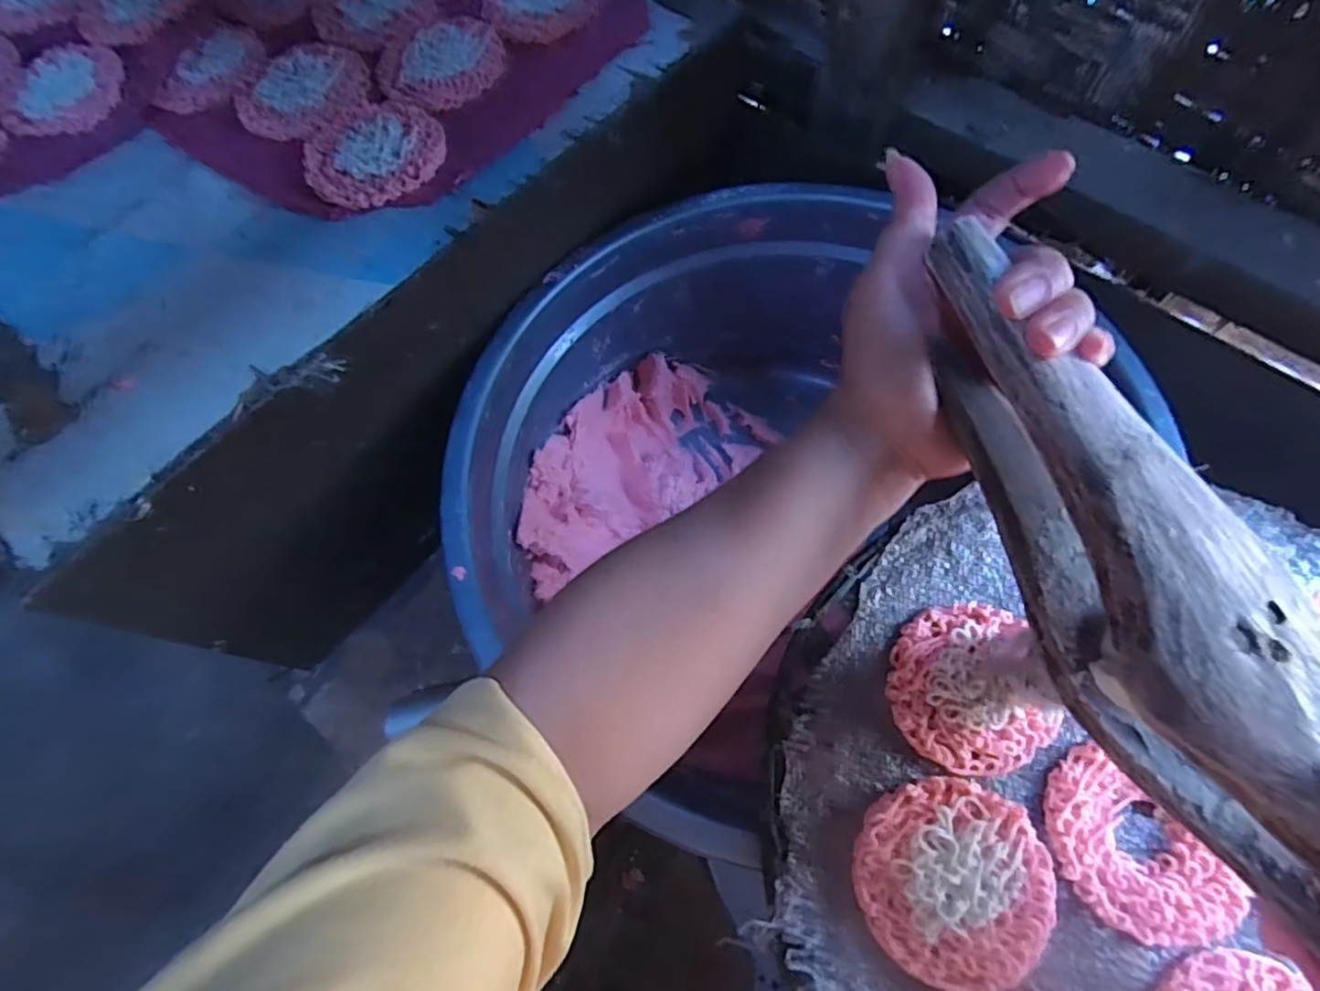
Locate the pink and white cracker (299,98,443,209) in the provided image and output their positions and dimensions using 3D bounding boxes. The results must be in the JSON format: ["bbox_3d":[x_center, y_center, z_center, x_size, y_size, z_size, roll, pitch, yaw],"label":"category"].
[{"bbox_3d":[-0.166,-0.200,0.370,0.079,0.007,0.068,-38,70,-12],"label":"pink and white cracker"}]

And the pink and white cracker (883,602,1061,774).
[{"bbox_3d":[0.146,0.090,0.296,0.072,0.011,0.075,-1,67,2],"label":"pink and white cracker"}]

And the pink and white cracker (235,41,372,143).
[{"bbox_3d":[-0.223,-0.254,0.393,0.080,0.009,0.086,-23,68,-7],"label":"pink and white cracker"}]

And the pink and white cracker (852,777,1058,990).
[{"bbox_3d":[0.126,0.164,0.268,0.078,0.006,0.076,13,68,8],"label":"pink and white cracker"}]

